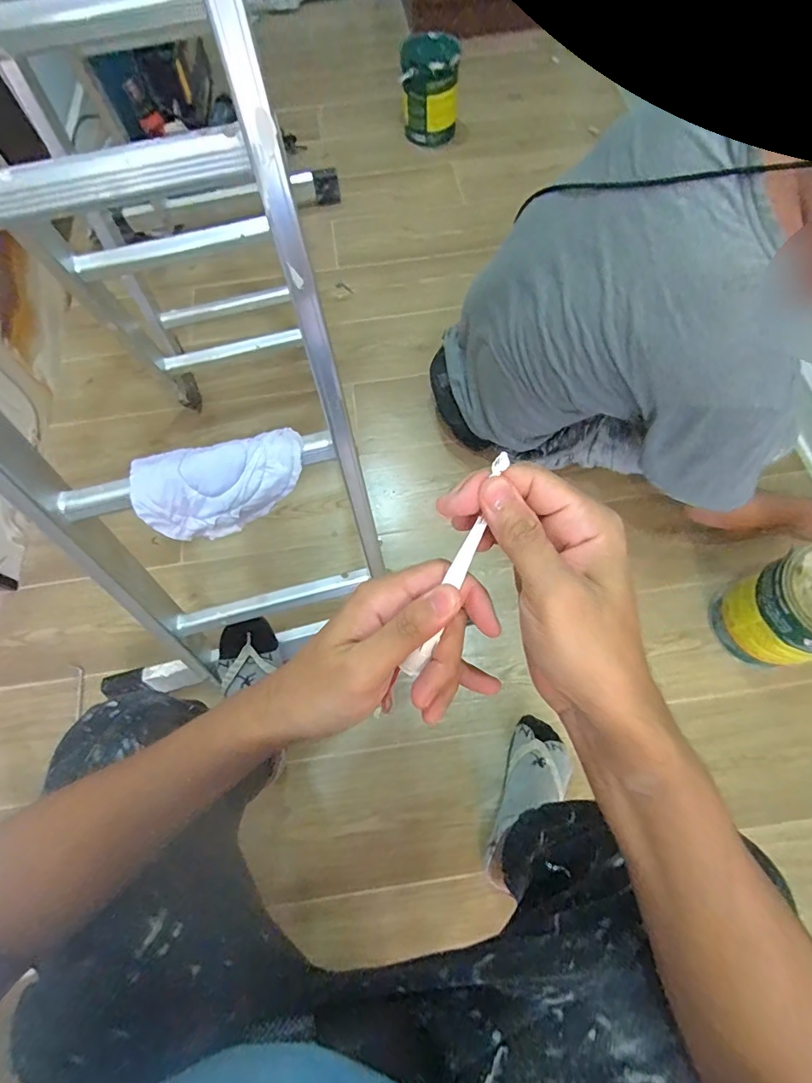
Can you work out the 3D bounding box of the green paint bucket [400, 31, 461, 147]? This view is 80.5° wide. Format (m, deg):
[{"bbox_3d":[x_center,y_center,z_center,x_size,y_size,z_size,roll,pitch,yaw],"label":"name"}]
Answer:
[{"bbox_3d":[0.073,-1.352,1.442,0.164,0.217,0.160,-1,66,2],"label":"green paint bucket"}]

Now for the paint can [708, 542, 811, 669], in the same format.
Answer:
[{"bbox_3d":[0.635,0.115,0.788,0.154,0.213,0.150,-1,66,2],"label":"paint can"}]

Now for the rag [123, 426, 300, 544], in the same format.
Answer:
[{"bbox_3d":[-0.203,-0.063,0.536,0.179,0.054,0.092,-14,66,-4],"label":"rag"}]

